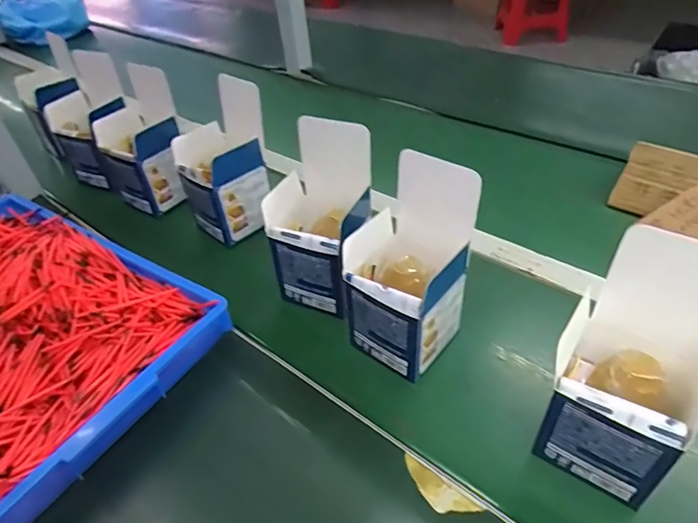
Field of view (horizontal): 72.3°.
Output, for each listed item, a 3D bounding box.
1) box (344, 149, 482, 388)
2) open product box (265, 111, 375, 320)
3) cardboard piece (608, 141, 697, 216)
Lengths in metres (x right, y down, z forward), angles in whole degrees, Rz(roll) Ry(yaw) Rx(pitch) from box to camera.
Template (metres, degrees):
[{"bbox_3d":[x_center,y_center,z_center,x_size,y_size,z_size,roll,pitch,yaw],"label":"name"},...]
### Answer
[{"bbox_3d":[0.055,0.005,0.435,0.090,0.165,0.104,29,51,34],"label":"box"},{"bbox_3d":[-0.033,-0.043,0.501,0.102,0.171,0.095,13,44,21],"label":"open product box"},{"bbox_3d":[0.385,-0.094,0.581,0.100,0.082,0.010,24,13,29],"label":"cardboard piece"}]

